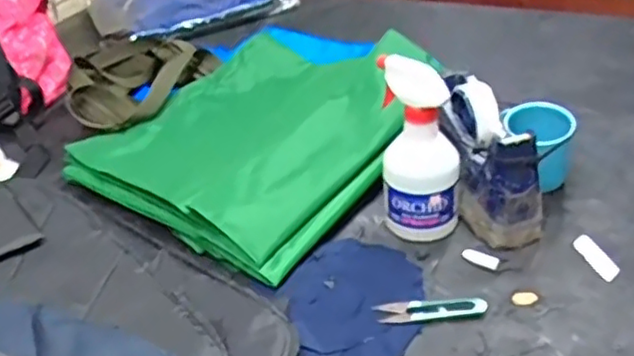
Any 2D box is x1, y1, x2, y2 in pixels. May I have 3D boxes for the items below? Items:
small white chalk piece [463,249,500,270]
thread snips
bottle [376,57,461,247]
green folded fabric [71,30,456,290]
[{"bbox_3d":[0.164,0.081,0.653,0.036,0.012,0.010,14,39,28],"label":"small white chalk piece"},{"bbox_3d":[0.106,0.121,0.605,0.098,0.009,0.024,-5,34,1],"label":"thread snips"},{"bbox_3d":[0.105,-0.025,0.668,0.080,0.189,0.066,3,35,13],"label":"bottle"},{"bbox_3d":[-0.066,-0.082,0.830,0.385,0.086,0.390,20,41,33],"label":"green folded fabric"}]

